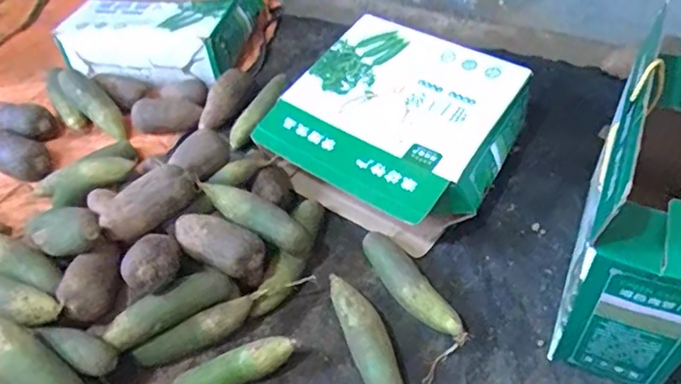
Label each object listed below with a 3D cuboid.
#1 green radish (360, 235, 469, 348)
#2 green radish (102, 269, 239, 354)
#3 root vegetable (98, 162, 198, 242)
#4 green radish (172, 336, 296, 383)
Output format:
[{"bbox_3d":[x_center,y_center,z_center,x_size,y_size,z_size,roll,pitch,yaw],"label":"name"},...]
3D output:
[{"bbox_3d":[0.102,0.146,0.847,0.056,0.056,0.211,-31,53,-20],"label":"green radish"},{"bbox_3d":[-0.244,0.166,0.819,0.182,0.047,0.047,-28,52,-17],"label":"green radish"},{"bbox_3d":[-0.302,0.012,0.885,0.150,0.057,0.068,-33,54,-20],"label":"root vegetable"},{"bbox_3d":[-0.146,0.244,0.787,0.170,0.040,0.040,-18,50,-9],"label":"green radish"}]

